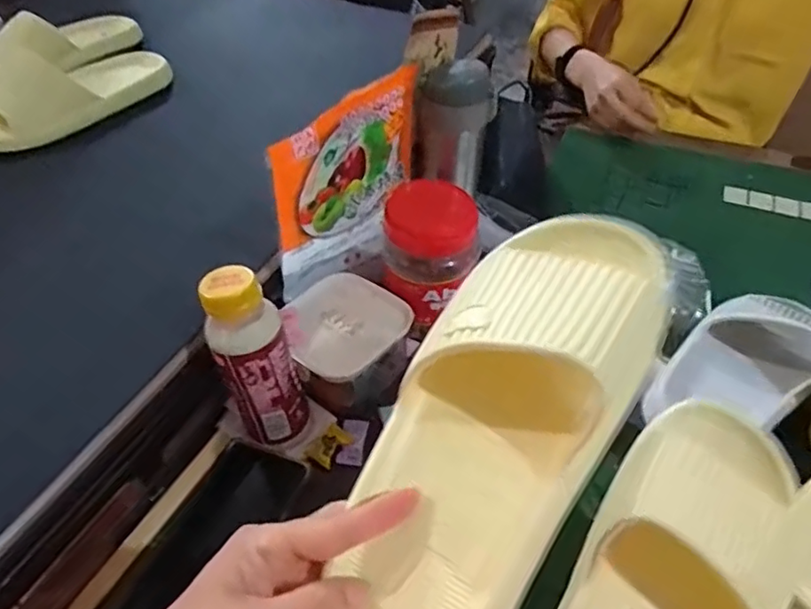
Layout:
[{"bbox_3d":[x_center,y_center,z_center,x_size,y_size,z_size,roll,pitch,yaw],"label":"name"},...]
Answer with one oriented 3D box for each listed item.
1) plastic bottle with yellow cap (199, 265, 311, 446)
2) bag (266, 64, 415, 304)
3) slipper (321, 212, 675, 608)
[{"bbox_3d":[-0.116,0.045,0.461,0.053,0.158,0.052,-2,48,2],"label":"plastic bottle with yellow cap"},{"bbox_3d":[-0.049,-0.107,0.539,0.019,0.164,0.175,34,53,28],"label":"bag"},{"bbox_3d":[0.044,0.055,0.275,0.098,0.058,0.238,24,75,23],"label":"slipper"}]

